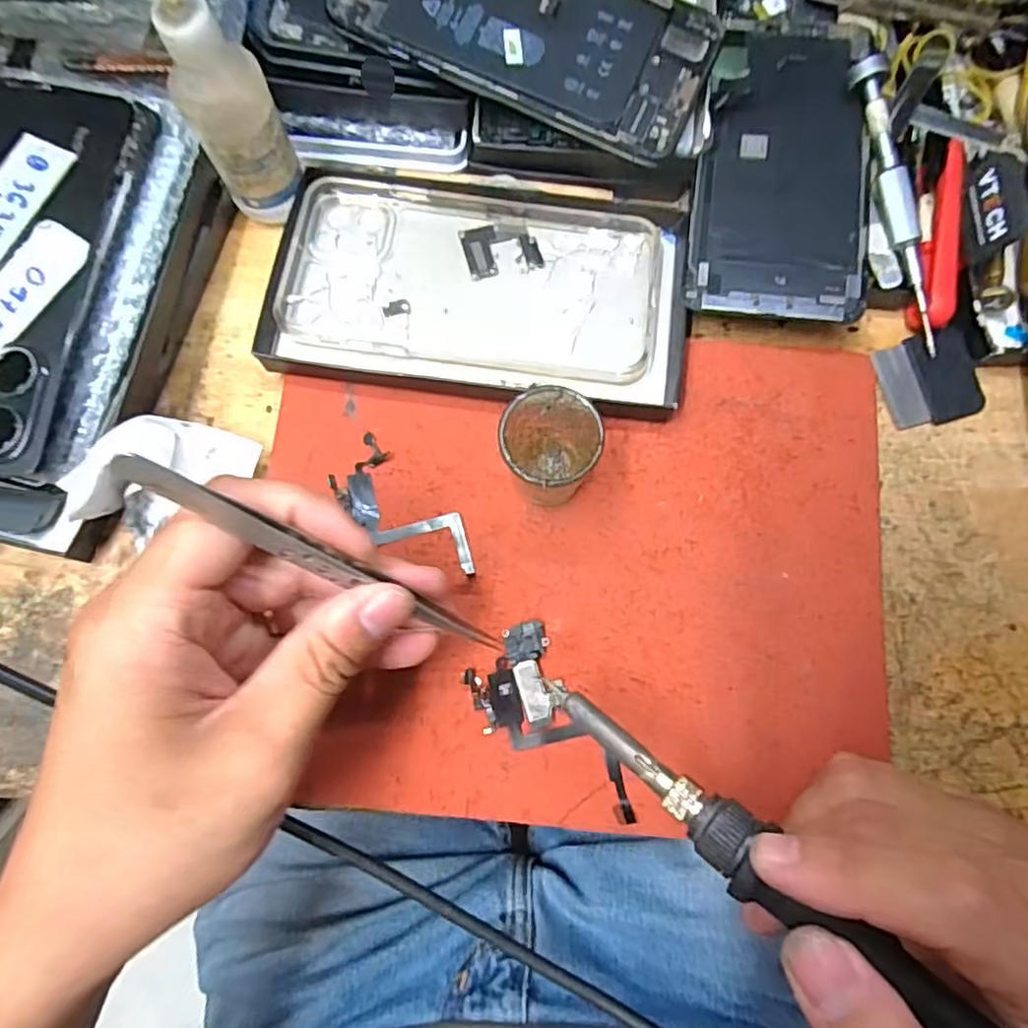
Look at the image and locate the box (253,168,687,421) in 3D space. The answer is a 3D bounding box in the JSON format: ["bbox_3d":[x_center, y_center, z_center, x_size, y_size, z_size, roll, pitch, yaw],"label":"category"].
[{"bbox_3d":[-0.013,-0.101,0.286,0.175,0.014,0.099,8,80,1],"label":"box"}]

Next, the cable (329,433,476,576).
[{"bbox_3d":[-0.044,0.001,0.268,0.071,0.004,0.030,42,82,7],"label":"cable"}]

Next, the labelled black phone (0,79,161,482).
[{"bbox_3d":[-0.198,-0.095,0.250,0.075,0.013,0.160,10,80,1],"label":"labelled black phone"}]

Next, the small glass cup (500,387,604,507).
[{"bbox_3d":[0.014,-0.026,0.251,0.034,0.048,0.032,0,80,0],"label":"small glass cup"}]

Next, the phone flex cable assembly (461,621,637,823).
[{"bbox_3d":[0.012,0.084,0.249,0.037,0.006,0.080,-29,81,-6],"label":"phone flex cable assembly"}]

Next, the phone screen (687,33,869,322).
[{"bbox_3d":[0.117,-0.149,0.283,0.069,0.004,0.141,7,78,6],"label":"phone screen"}]

